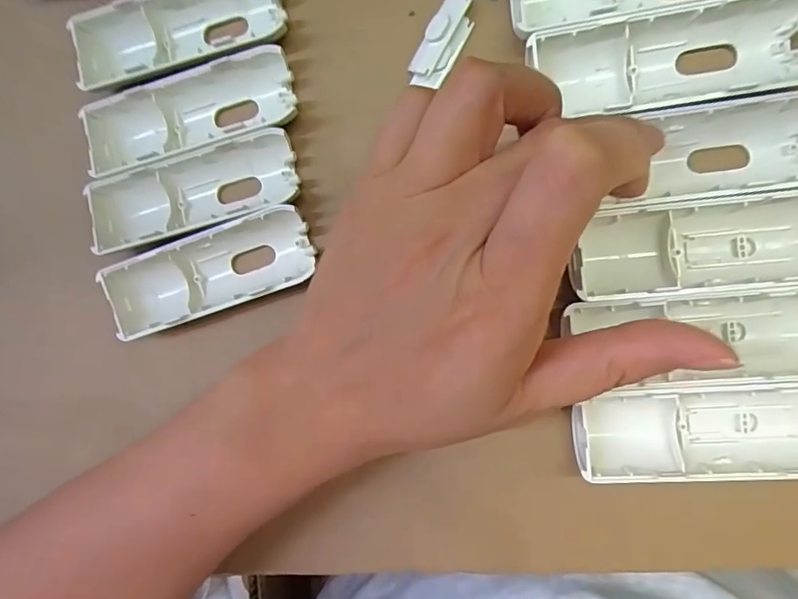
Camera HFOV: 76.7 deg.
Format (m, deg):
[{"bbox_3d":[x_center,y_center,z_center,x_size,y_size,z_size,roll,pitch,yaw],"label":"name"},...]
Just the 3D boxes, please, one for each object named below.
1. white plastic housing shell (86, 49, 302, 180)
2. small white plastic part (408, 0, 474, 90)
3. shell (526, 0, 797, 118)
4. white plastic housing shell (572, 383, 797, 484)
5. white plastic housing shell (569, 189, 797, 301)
[{"bbox_3d":[-0.089,-0.077,0.216,0.091,0.013,0.032,-12,88,9],"label":"white plastic housing shell"},{"bbox_3d":[0.018,-0.105,0.204,0.016,0.007,0.038,28,95,8],"label":"small white plastic part"},{"bbox_3d":[0.097,-0.086,0.183,0.094,0.015,0.032,-7,89,9],"label":"shell"},{"bbox_3d":[0.114,0.047,0.182,0.095,0.015,0.032,-6,89,9],"label":"white plastic housing shell"},{"bbox_3d":[0.113,-0.019,0.182,0.097,0.015,0.032,-5,90,9],"label":"white plastic housing shell"}]

